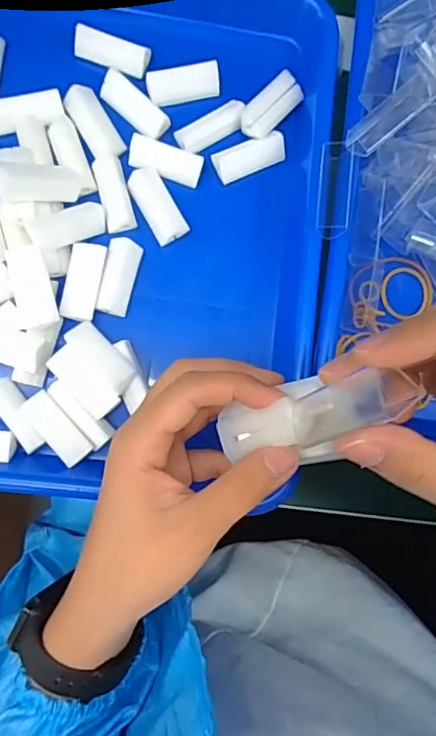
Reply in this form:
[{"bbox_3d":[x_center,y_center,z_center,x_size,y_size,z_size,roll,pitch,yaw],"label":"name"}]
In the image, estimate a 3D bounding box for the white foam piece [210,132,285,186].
[{"bbox_3d":[0.021,-0.136,0.341,0.046,0.014,0.019,-25,87,-8],"label":"white foam piece"}]

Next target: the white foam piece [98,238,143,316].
[{"bbox_3d":[-0.060,-0.056,0.323,0.019,0.010,0.047,13,83,-4],"label":"white foam piece"}]

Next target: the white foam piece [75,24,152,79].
[{"bbox_3d":[-0.068,-0.200,0.334,0.047,0.010,0.020,17,83,-4],"label":"white foam piece"}]

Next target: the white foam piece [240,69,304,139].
[{"bbox_3d":[0.035,-0.168,0.338,0.020,0.009,0.048,41,82,-1],"label":"white foam piece"}]

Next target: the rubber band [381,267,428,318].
[{"bbox_3d":[0.125,-0.050,0.349,0.033,0.005,0.034,0,89,-13],"label":"rubber band"}]

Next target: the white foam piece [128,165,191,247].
[{"bbox_3d":[-0.038,-0.103,0.333,0.022,0.009,0.048,-29,88,-8],"label":"white foam piece"}]

